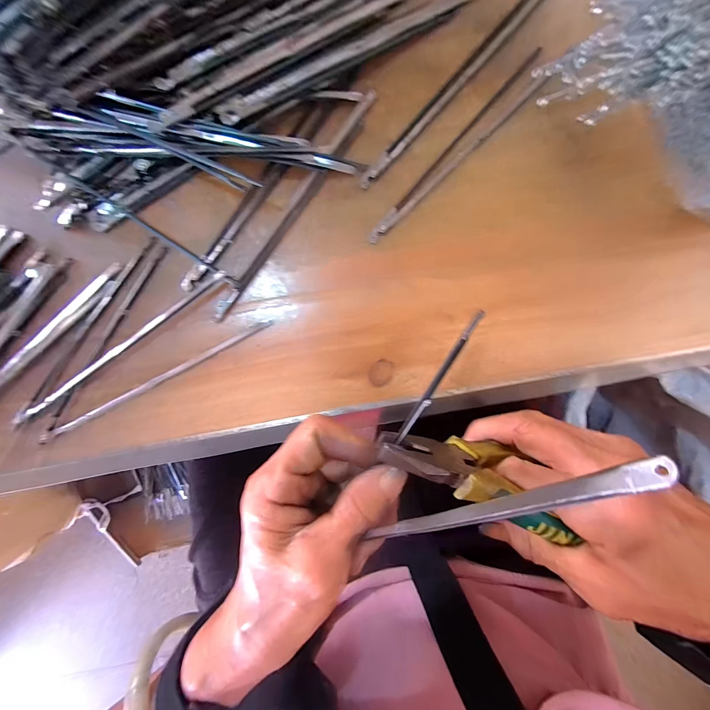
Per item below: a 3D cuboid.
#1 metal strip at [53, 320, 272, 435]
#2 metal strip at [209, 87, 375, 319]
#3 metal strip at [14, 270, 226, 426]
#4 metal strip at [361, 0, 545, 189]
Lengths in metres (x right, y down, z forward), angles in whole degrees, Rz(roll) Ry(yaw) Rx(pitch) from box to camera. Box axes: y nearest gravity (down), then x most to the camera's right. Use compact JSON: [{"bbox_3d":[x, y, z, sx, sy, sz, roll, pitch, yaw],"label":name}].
[{"bbox_3d":[-0.137,0.015,0.218,0.169,0.006,0.007,-27,94,1],"label":"metal strip"},{"bbox_3d":[-0.043,-0.101,0.211,0.012,0.006,0.184,38,93,-3],"label":"metal strip"},{"bbox_3d":[-0.164,-0.004,0.213,0.178,0.010,0.007,-35,94,2],"label":"metal strip"},{"bbox_3d":[0.068,-0.185,0.207,0.015,0.004,0.181,43,92,-3],"label":"metal strip"}]

